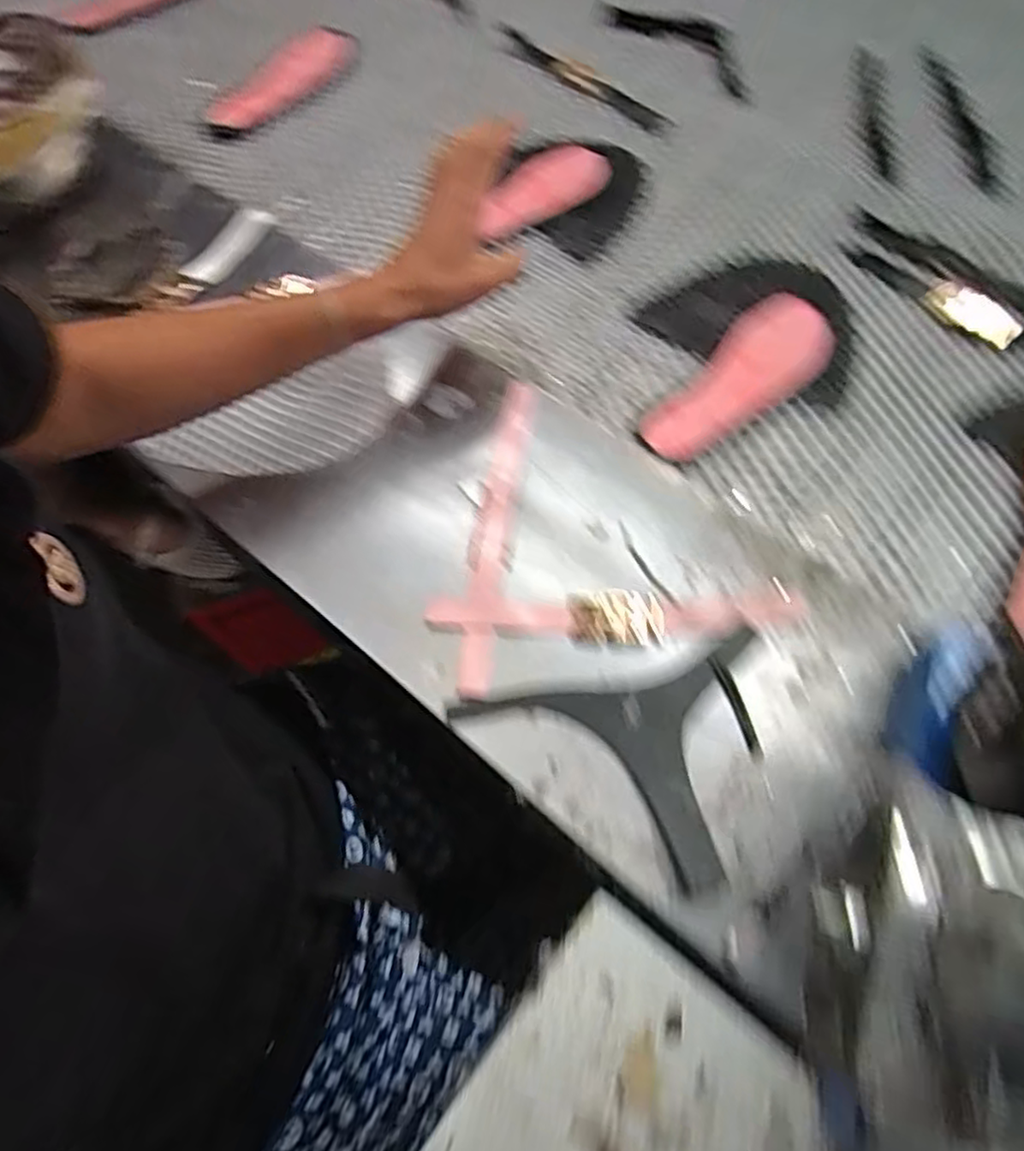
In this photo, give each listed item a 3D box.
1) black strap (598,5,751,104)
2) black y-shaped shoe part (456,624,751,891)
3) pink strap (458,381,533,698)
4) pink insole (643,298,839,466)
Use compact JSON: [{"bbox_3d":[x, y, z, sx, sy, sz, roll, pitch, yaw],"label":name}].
[{"bbox_3d":[0.208,-0.664,0.835,0.067,0.027,0.266,-38,68,-17],"label":"black strap"},{"bbox_3d":[0.067,0.084,0.436,0.179,0.006,0.159,23,66,12],"label":"black y-shaped shoe part"},{"bbox_3d":[-0.013,-0.038,0.496,0.025,0.014,0.255,7,63,4],"label":"pink strap"},{"bbox_3d":[0.193,-0.164,0.571,0.080,0.013,0.209,41,70,19],"label":"pink insole"}]

